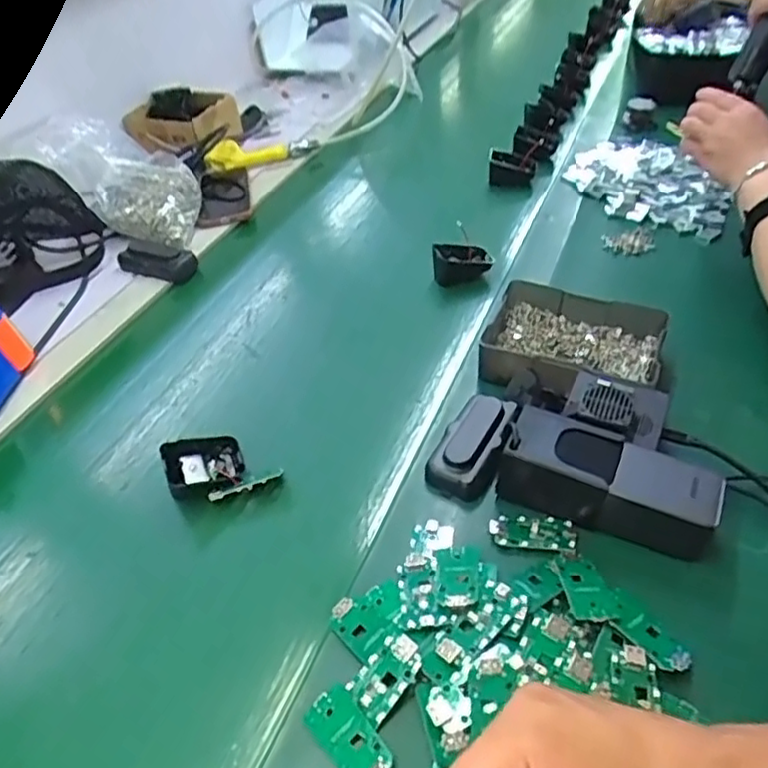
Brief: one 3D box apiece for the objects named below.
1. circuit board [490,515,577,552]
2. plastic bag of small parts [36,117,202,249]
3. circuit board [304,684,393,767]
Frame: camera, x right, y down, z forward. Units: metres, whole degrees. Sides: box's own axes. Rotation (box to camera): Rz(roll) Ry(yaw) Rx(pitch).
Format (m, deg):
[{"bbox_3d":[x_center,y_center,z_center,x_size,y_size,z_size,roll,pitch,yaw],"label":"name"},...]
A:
[{"bbox_3d":[0.115,0.113,0.506,0.064,0.006,0.030,3,44,12],"label":"circuit board"},{"bbox_3d":[-0.353,-0.288,0.917,0.186,0.127,0.144,6,44,14],"label":"plastic bag of small parts"},{"bbox_3d":[-0.021,0.217,0.402,0.031,0.005,0.062,-33,48,-25],"label":"circuit board"}]

